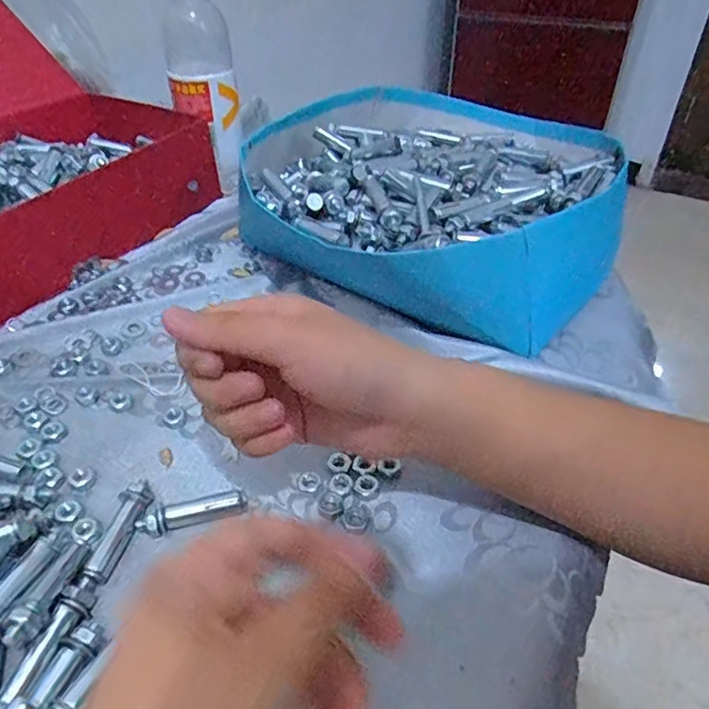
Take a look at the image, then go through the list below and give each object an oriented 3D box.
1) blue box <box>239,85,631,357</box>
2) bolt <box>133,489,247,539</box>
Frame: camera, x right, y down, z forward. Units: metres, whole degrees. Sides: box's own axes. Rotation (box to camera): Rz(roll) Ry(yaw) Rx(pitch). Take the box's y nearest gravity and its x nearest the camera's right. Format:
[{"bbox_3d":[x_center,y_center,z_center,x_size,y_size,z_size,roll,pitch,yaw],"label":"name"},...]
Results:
[{"bbox_3d":[0.053,-0.129,0.470,0.306,0.088,0.283,21,45,21],"label":"blue box"},{"bbox_3d":[-0.083,0.082,0.289,0.053,0.009,0.014,-13,43,-15],"label":"bolt"}]

